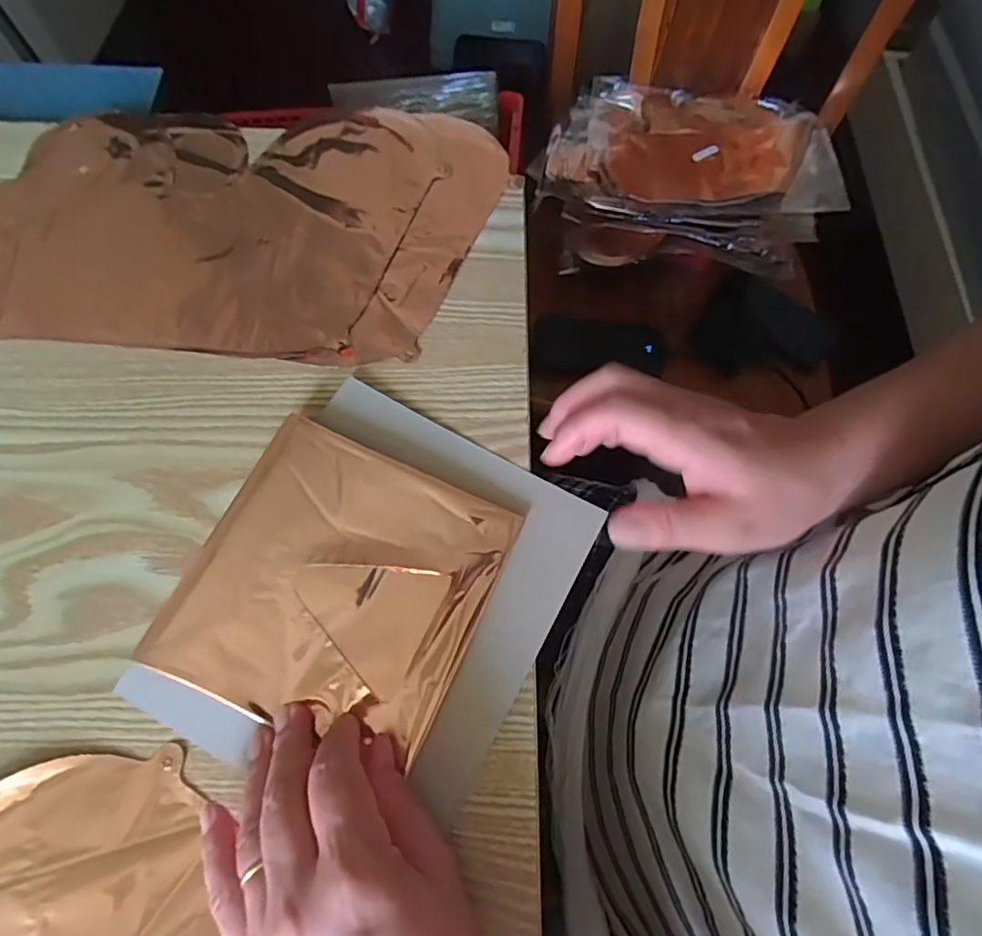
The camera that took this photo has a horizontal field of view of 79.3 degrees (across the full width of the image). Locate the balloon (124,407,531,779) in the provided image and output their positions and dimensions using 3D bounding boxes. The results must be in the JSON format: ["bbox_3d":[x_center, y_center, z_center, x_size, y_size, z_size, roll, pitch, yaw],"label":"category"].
[{"bbox_3d":[-0.074,0.055,0.290,0.136,0.015,0.137,22,69,9],"label":"balloon"}]

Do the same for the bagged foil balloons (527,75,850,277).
[{"bbox_3d":[0.237,-0.373,0.756,0.350,0.085,0.270,7,67,1],"label":"bagged foil balloons"}]

